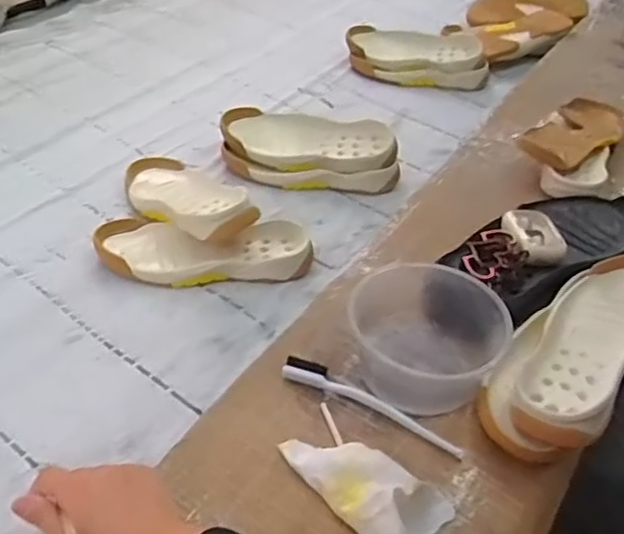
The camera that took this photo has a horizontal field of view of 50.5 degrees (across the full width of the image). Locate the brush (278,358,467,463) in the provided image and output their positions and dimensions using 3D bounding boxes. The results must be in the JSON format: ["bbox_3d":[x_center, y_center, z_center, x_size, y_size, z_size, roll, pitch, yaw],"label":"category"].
[{"bbox_3d":[0.054,0.114,0.568,0.165,0.011,0.031,22,44,17],"label":"brush"}]

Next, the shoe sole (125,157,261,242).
[{"bbox_3d":[-0.153,-0.083,0.796,0.088,0.035,0.226,-25,36,-31],"label":"shoe sole"}]

